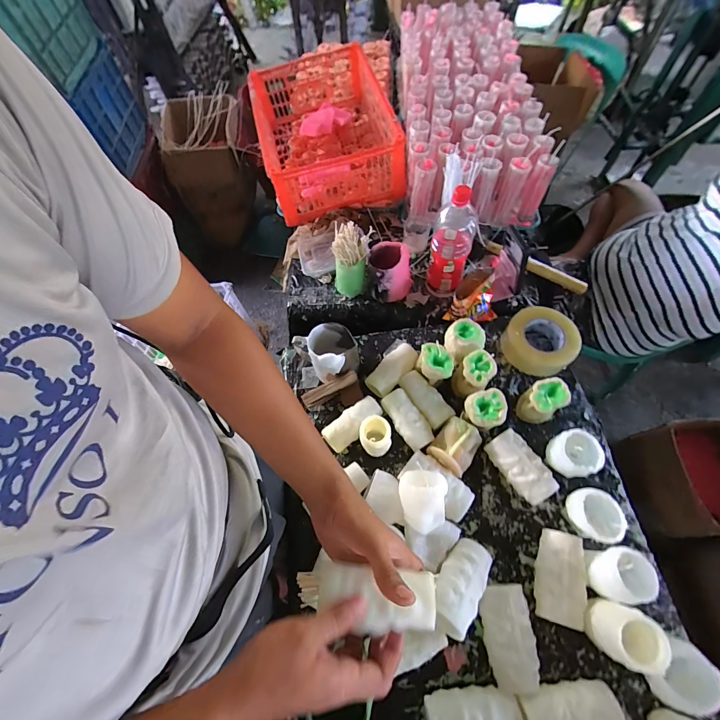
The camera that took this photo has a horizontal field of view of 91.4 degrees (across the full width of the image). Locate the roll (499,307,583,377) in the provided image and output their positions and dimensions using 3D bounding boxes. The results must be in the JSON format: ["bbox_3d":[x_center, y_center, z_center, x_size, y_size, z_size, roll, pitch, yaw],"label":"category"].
[{"bbox_3d":[0.364,-0.040,0.713,0.129,0.052,0.137,-35,65,-14],"label":"roll"}]

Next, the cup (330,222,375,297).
[{"bbox_3d":[-0.016,-0.220,0.773,0.078,0.143,0.082,-2,62,3],"label":"cup"}]

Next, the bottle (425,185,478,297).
[{"bbox_3d":[0.187,-0.239,0.714,0.078,0.235,0.088,12,64,10],"label":"bottle"}]

